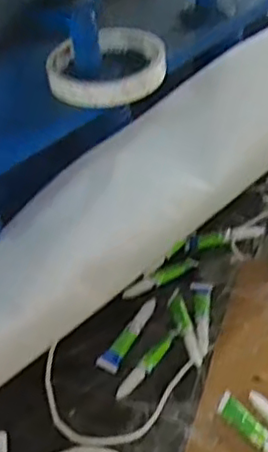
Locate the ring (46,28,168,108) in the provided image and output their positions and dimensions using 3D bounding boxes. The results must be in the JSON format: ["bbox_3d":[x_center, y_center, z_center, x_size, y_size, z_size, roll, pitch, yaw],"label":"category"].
[{"bbox_3d":[-0.021,-0.123,0.497,0.089,0.024,0.089,-4,42,4],"label":"ring"}]

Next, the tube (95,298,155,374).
[{"bbox_3d":[-0.005,0.100,0.597,0.020,0.009,0.085,18,48,25],"label":"tube"}]

